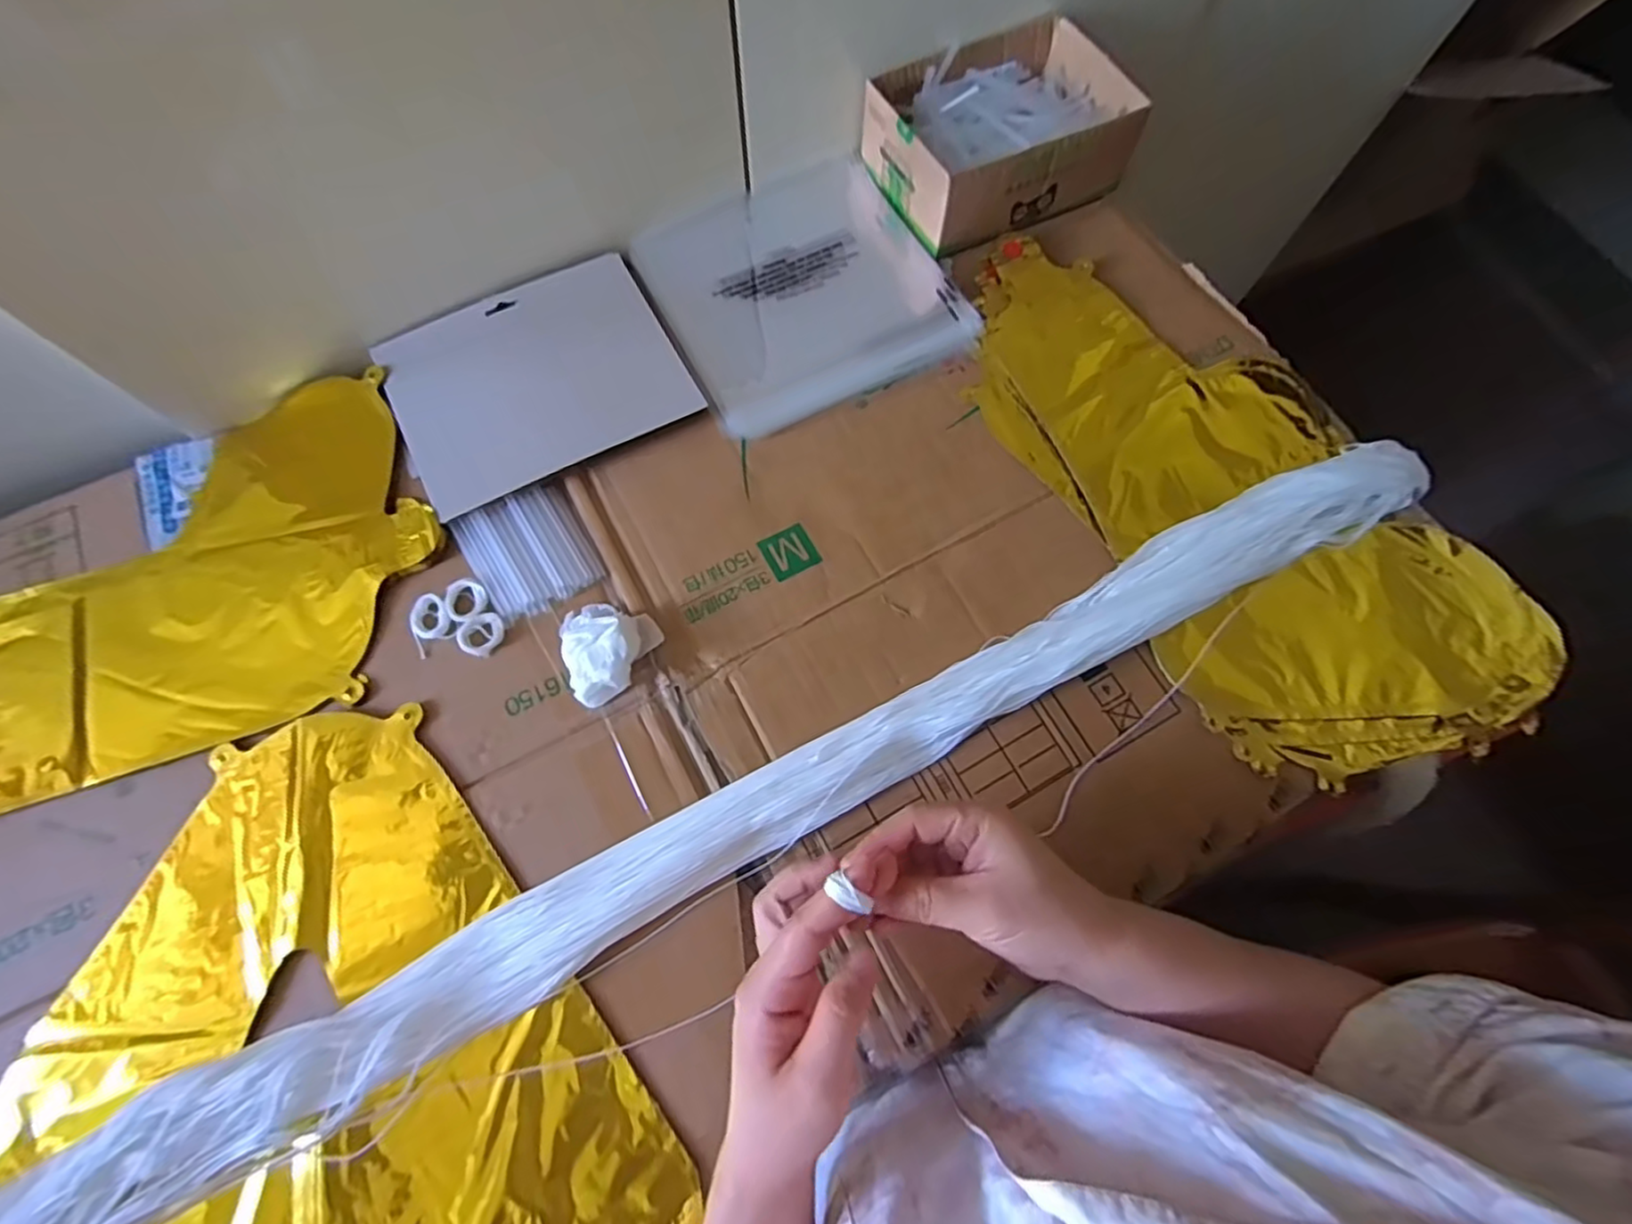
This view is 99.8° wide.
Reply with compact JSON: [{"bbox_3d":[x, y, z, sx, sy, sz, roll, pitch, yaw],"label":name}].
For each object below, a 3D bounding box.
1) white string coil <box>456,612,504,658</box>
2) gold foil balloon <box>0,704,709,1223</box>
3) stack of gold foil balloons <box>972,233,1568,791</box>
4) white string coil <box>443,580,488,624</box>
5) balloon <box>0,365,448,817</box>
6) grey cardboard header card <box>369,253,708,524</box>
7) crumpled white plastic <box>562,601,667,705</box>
[{"bbox_3d":[-0.210,0.015,0.433,0.027,0.006,0.026,1,71,-2],"label":"white string coil"},{"bbox_3d":[-0.256,0.227,0.353,0.361,0.014,0.339,-6,71,-4],"label":"gold foil balloon"},{"bbox_3d":[0.278,-0.088,0.477,0.232,0.020,0.457,-35,75,-12],"label":"stack of gold foil balloons"},{"bbox_3d":[-0.224,-0.008,0.439,0.025,0.004,0.029,-30,74,-11],"label":"white string coil"},{"bbox_3d":[-0.445,0.005,0.437,0.397,0.018,0.223,-26,74,-10],"label":"balloon"},{"bbox_3d":[-0.202,-0.171,0.493,0.191,0.011,0.161,-28,73,-9],"label":"grey cardboard header card"},{"bbox_3d":[-0.132,0.017,0.421,0.062,0.029,0.062,1,71,-2],"label":"crumpled white plastic"}]

